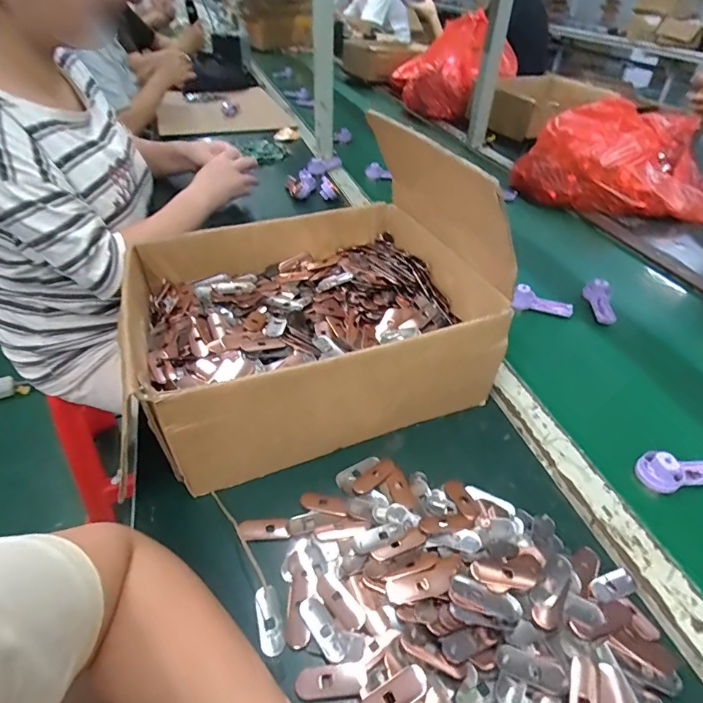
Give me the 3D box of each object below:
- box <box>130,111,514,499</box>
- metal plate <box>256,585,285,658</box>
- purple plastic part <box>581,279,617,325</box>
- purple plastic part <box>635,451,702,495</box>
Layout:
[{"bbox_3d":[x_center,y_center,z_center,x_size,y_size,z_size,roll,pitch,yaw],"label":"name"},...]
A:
[{"bbox_3d":[-0.047,-0.032,0.531,0.348,0.132,0.280,-16,44,-16],"label":"box"},{"bbox_3d":[-0.065,0.212,0.363,0.018,0.005,0.050,-11,43,-11],"label":"metal plate"},{"bbox_3d":[0.376,-0.078,0.693,0.043,0.026,0.083,10,43,12],"label":"purple plastic part"},{"bbox_3d":[0.341,0.117,0.464,0.102,0.028,0.037,-8,42,-8],"label":"purple plastic part"}]

